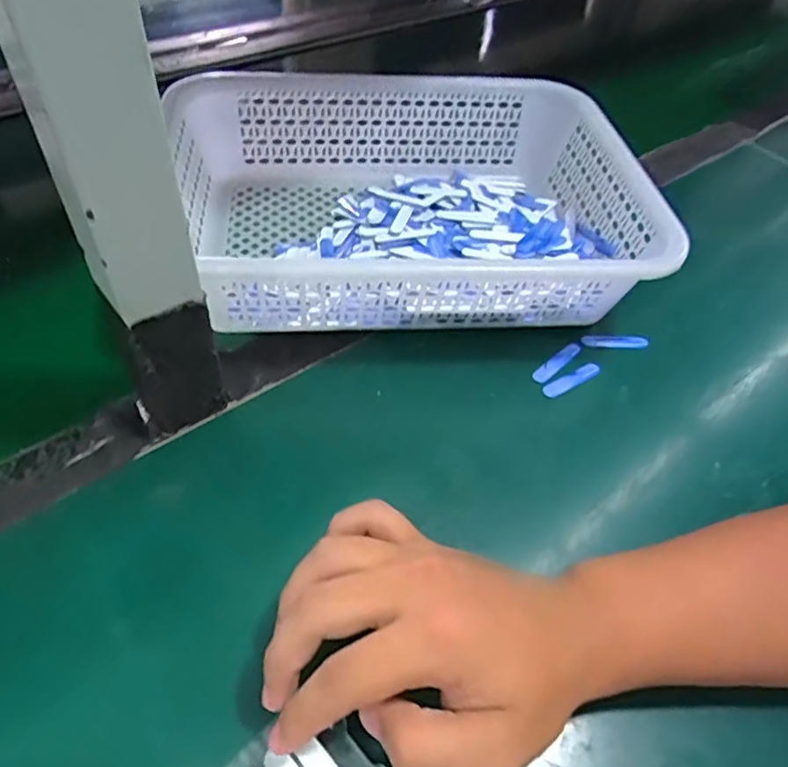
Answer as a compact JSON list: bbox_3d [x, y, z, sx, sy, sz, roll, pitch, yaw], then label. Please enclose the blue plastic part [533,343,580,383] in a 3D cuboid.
[{"bbox_3d":[0.119,-0.015,0.425,0.048,0.009,0.010,-33,62,-28],"label":"blue plastic part"}]

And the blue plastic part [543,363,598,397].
[{"bbox_3d":[0.127,-0.003,0.414,0.053,0.011,0.009,-26,58,-24],"label":"blue plastic part"}]

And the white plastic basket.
[{"bbox_3d":[0.012,-0.142,0.456,0.341,0.081,0.261,-4,52,-9],"label":"white plastic basket"}]

